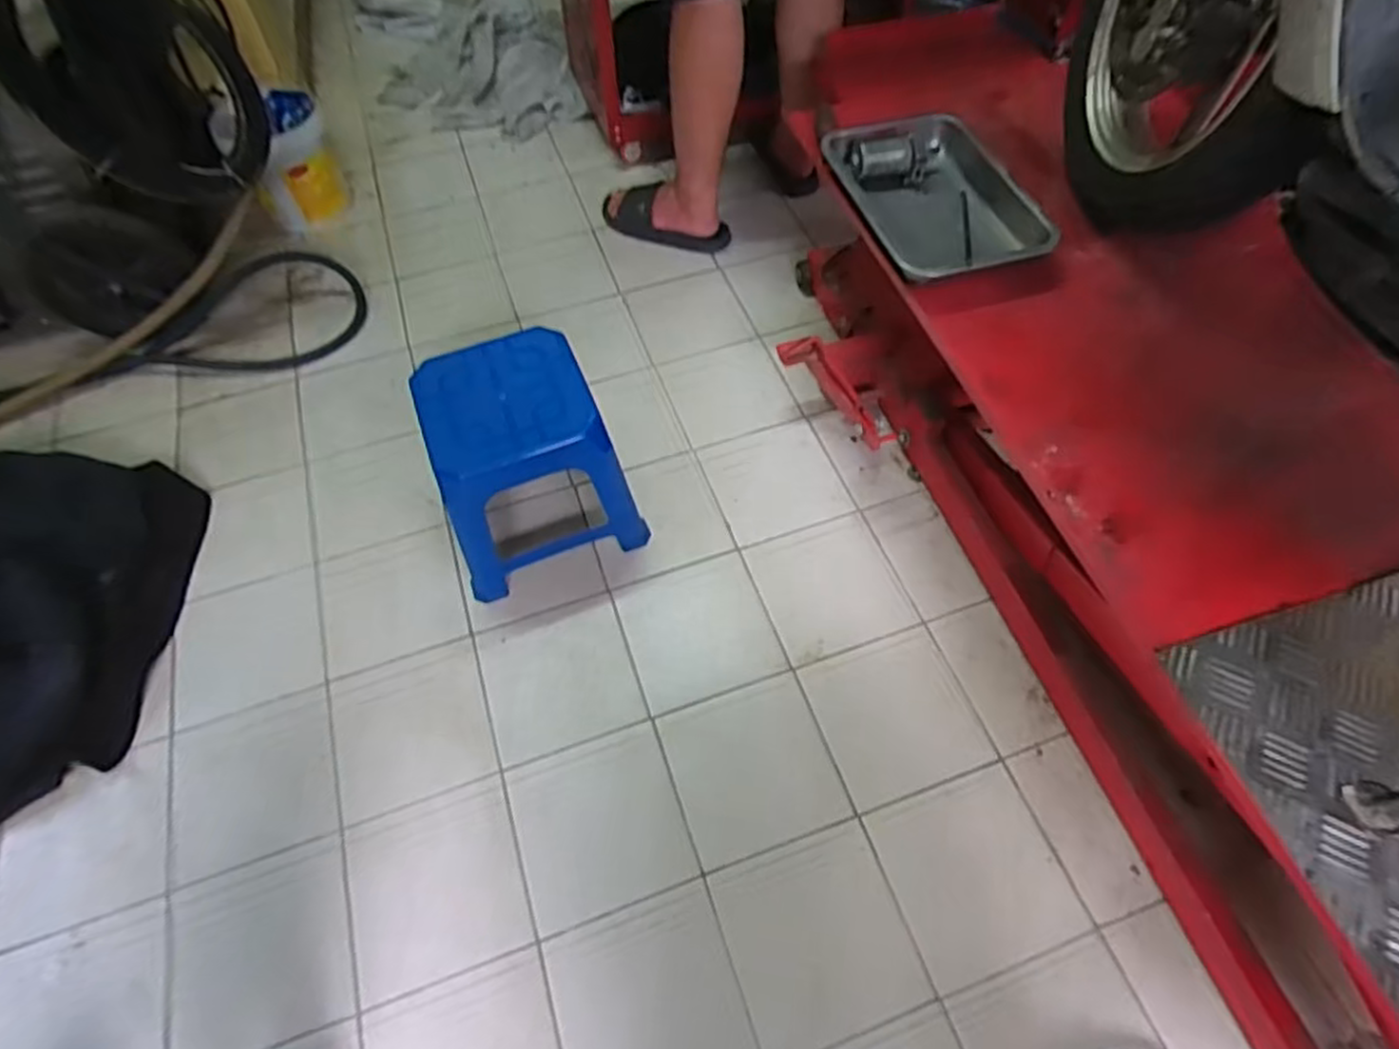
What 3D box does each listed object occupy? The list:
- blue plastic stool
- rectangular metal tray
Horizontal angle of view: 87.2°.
[{"bbox_3d":[-0.254,-0.096,1.055,0.257,0.262,0.285,-22,61,-11],"label":"blue plastic stool"},{"bbox_3d":[0.309,-0.433,0.966,0.216,0.041,0.299,-15,60,-7],"label":"rectangular metal tray"}]

